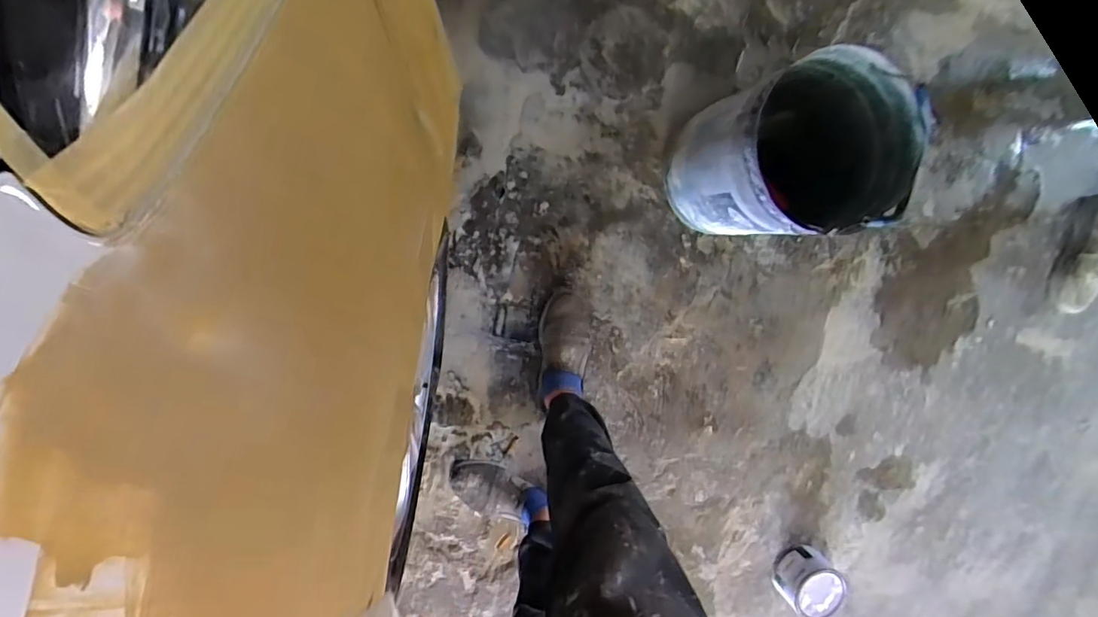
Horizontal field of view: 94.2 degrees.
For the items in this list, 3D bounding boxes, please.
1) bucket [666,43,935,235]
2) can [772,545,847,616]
[{"bbox_3d":[0.399,-0.256,0.909,0.289,0.368,0.261,-19,101,-6],"label":"bucket"},{"bbox_3d":[0.617,0.650,1.212,0.138,0.107,0.145,-1,99,-9],"label":"can"}]

